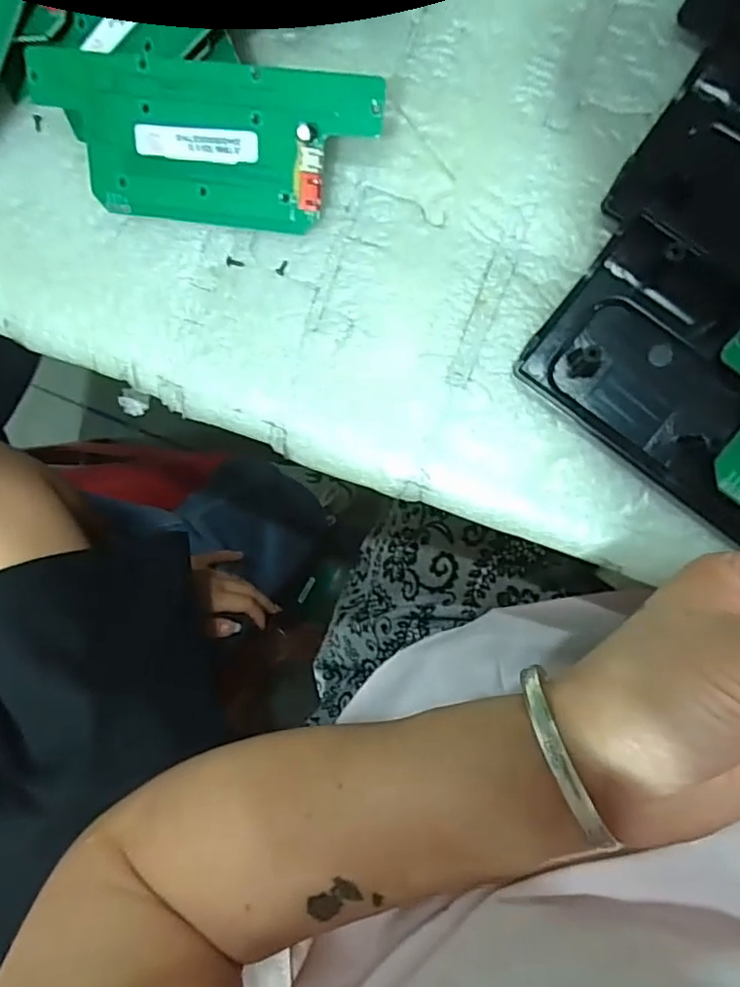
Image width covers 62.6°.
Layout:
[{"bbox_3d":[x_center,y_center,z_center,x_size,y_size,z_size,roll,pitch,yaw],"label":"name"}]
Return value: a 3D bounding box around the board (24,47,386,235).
[{"bbox_3d":[-0.065,-0.134,0.233,0.134,0.008,0.054,11,118,7],"label":"board"}]

